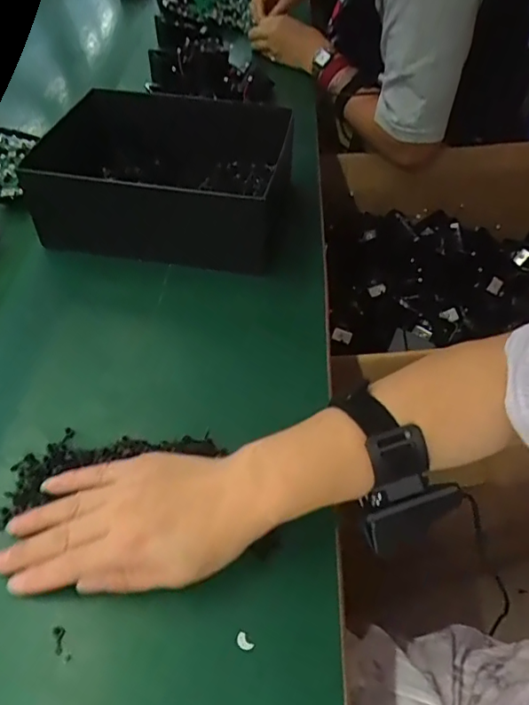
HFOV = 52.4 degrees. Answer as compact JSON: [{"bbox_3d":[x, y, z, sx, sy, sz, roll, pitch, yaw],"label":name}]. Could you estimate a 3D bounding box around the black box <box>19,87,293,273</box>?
[{"bbox_3d":[-0.095,-0.182,0.569,0.229,0.098,0.176,9,49,5],"label":"black box"}]

